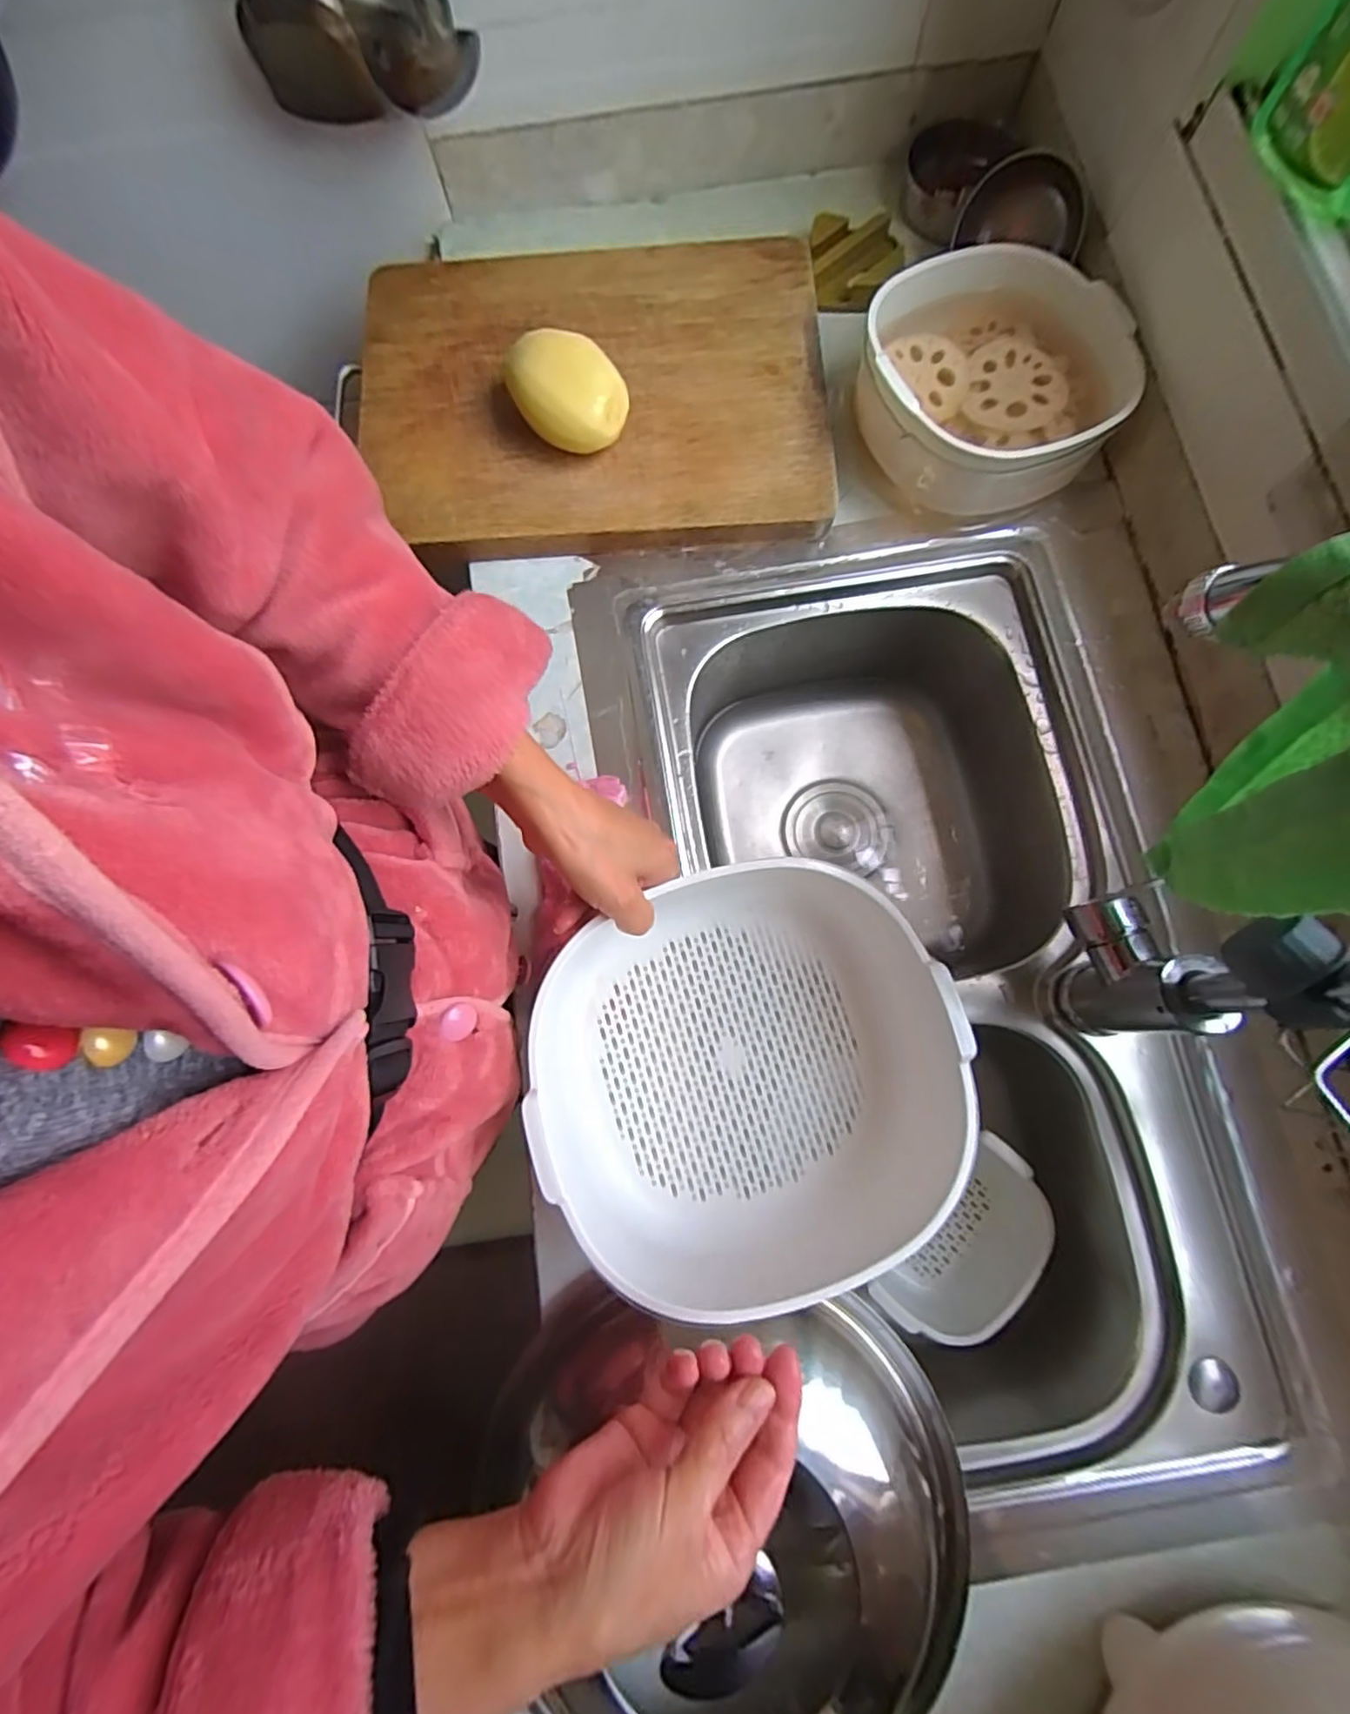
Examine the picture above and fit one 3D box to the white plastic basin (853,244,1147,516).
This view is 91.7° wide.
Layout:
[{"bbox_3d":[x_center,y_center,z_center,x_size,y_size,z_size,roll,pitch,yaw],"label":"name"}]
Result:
[{"bbox_3d":[0.256,-0.390,0.549,0.204,0.091,0.203,0,78,1],"label":"white plastic basin"}]

